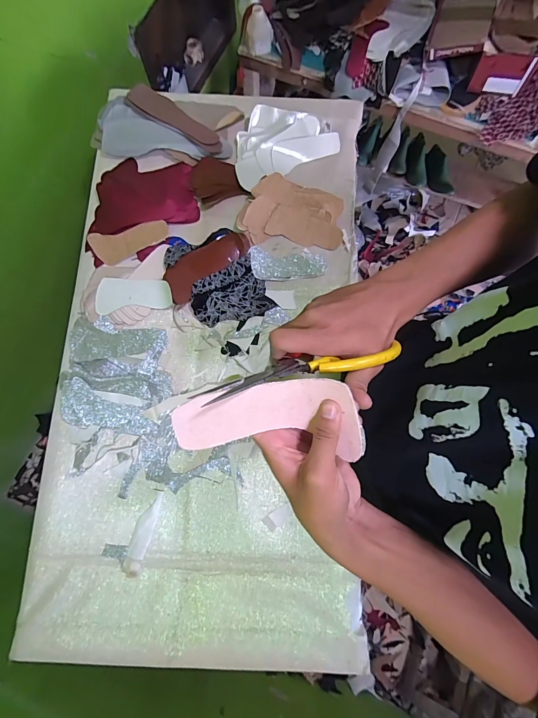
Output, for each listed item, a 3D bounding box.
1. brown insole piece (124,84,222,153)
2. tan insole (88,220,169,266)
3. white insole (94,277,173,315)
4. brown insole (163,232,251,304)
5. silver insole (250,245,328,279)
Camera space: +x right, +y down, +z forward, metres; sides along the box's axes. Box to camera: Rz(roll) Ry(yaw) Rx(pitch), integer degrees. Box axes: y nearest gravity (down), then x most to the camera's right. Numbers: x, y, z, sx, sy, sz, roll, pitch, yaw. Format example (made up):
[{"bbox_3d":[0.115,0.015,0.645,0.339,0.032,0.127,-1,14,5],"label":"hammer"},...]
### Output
[{"bbox_3d":[-0.210,-0.556,0.757,0.233,0.009,0.078,28,68,-3],"label":"brown insole piece"},{"bbox_3d":[-0.303,-0.253,0.718,0.167,0.013,0.068,-12,103,-3],"label":"tan insole"},{"bbox_3d":[-0.281,-0.135,0.678,0.153,0.008,0.067,-6,100,-4],"label":"white insole"},{"bbox_3d":[-0.135,-0.204,0.692,0.196,0.014,0.074,-41,97,-5],"label":"brown insole"},{"bbox_3d":[0.042,-0.206,0.714,0.164,0.010,0.068,5,78,1],"label":"silver insole"}]

